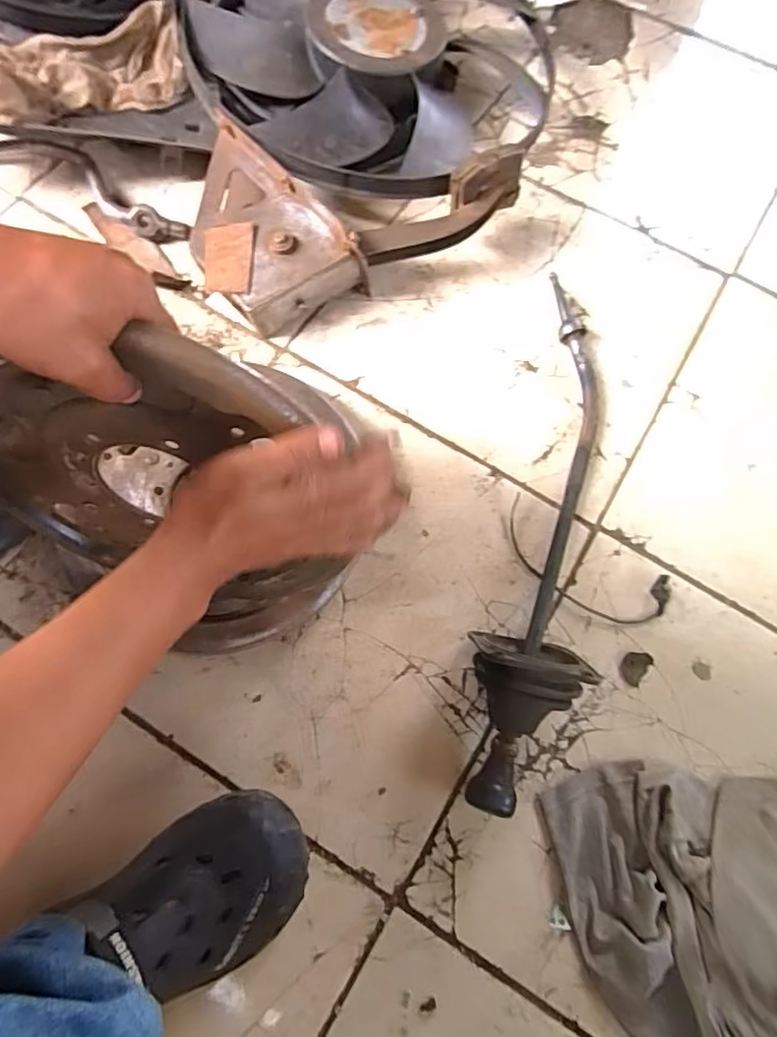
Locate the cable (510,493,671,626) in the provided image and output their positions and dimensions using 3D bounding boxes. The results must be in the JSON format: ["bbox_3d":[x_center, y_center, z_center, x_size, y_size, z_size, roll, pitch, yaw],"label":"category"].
[{"bbox_3d":[0.202,0.050,0.626,0.185,0.012,0.076,30,74,9],"label":"cable"}]

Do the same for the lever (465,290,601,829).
[{"bbox_3d":[0.163,-0.019,0.598,0.107,0.096,0.589,10,70,1],"label":"lever"}]

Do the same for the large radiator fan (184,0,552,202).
[{"bbox_3d":[-0.022,-0.619,0.799,0.474,0.111,0.492,6,70,0],"label":"large radiator fan"}]

